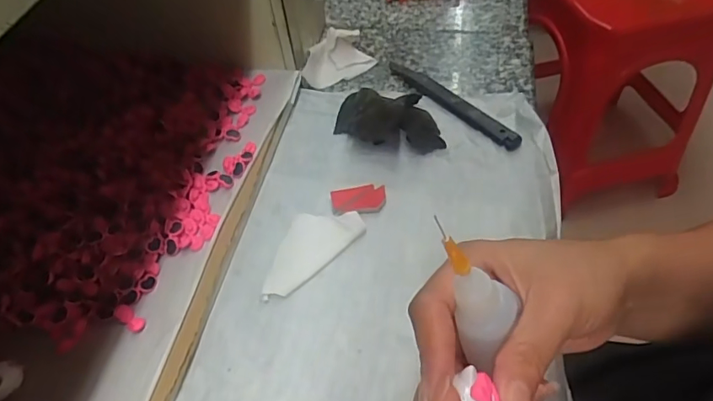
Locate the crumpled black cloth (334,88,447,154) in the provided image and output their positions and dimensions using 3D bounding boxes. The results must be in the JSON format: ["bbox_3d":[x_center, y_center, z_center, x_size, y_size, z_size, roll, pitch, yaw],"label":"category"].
[{"bbox_3d":[0.027,-0.066,0.404,0.086,0.032,0.037,9,52,11],"label":"crumpled black cloth"}]

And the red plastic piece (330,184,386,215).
[{"bbox_3d":[0.002,-0.002,0.375,0.040,0.004,0.026,-10,51,-3],"label":"red plastic piece"}]

